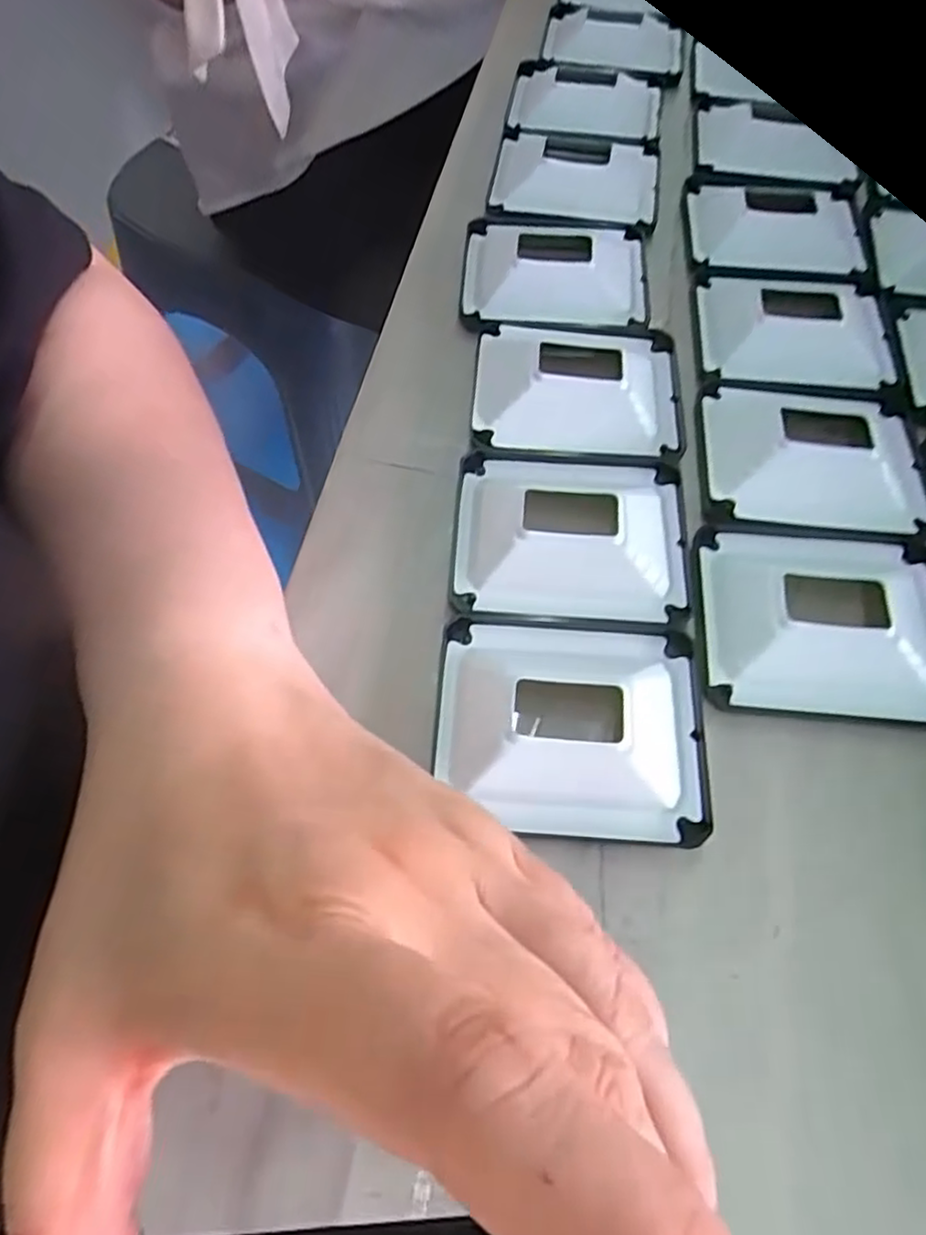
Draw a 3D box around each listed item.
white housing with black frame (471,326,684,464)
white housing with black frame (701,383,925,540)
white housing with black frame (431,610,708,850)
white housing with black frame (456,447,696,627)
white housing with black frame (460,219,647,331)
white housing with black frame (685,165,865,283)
[{"bbox_3d":[0.046,-0.093,0.275,0.080,0.016,0.071,4,62,1],"label":"white housing with black frame"},{"bbox_3d":[0.131,-0.063,0.259,0.079,0.015,0.068,6,62,2],"label":"white housing with black frame"},{"bbox_3d":[0.032,0.030,0.209,0.079,0.012,0.068,3,62,0],"label":"white housing with black frame"},{"bbox_3d":[0.038,-0.031,0.242,0.079,0.015,0.070,5,62,1],"label":"white housing with black frame"},{"bbox_3d":[0.041,-0.156,0.314,0.081,0.015,0.075,3,62,1],"label":"white housing with black frame"},{"bbox_3d":[0.147,-0.188,0.330,0.073,0.014,0.081,6,62,2],"label":"white housing with black frame"}]

